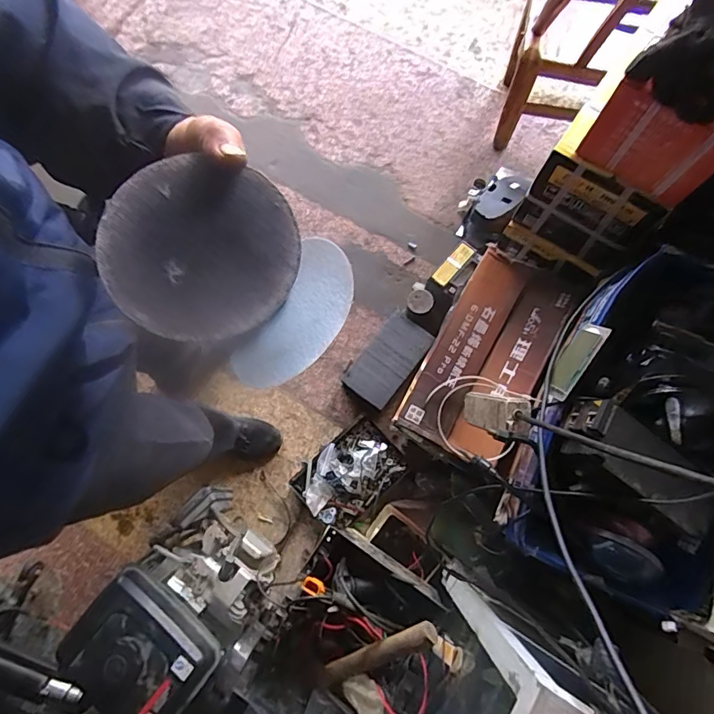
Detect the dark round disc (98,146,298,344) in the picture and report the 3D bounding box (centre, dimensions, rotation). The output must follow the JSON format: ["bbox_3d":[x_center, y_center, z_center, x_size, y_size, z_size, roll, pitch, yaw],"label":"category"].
[{"bbox_3d":[-0.097,-0.066,0.288,0.115,0.005,0.109,1,82,-7],"label":"dark round disc"}]

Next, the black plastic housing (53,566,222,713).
[{"bbox_3d":[-0.386,0.520,0.812,0.243,0.086,0.183,36,80,10],"label":"black plastic housing"}]

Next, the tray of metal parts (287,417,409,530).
[{"bbox_3d":[-0.020,0.300,1.181,0.256,0.056,0.179,-41,78,-8],"label":"tray of metal parts"}]

